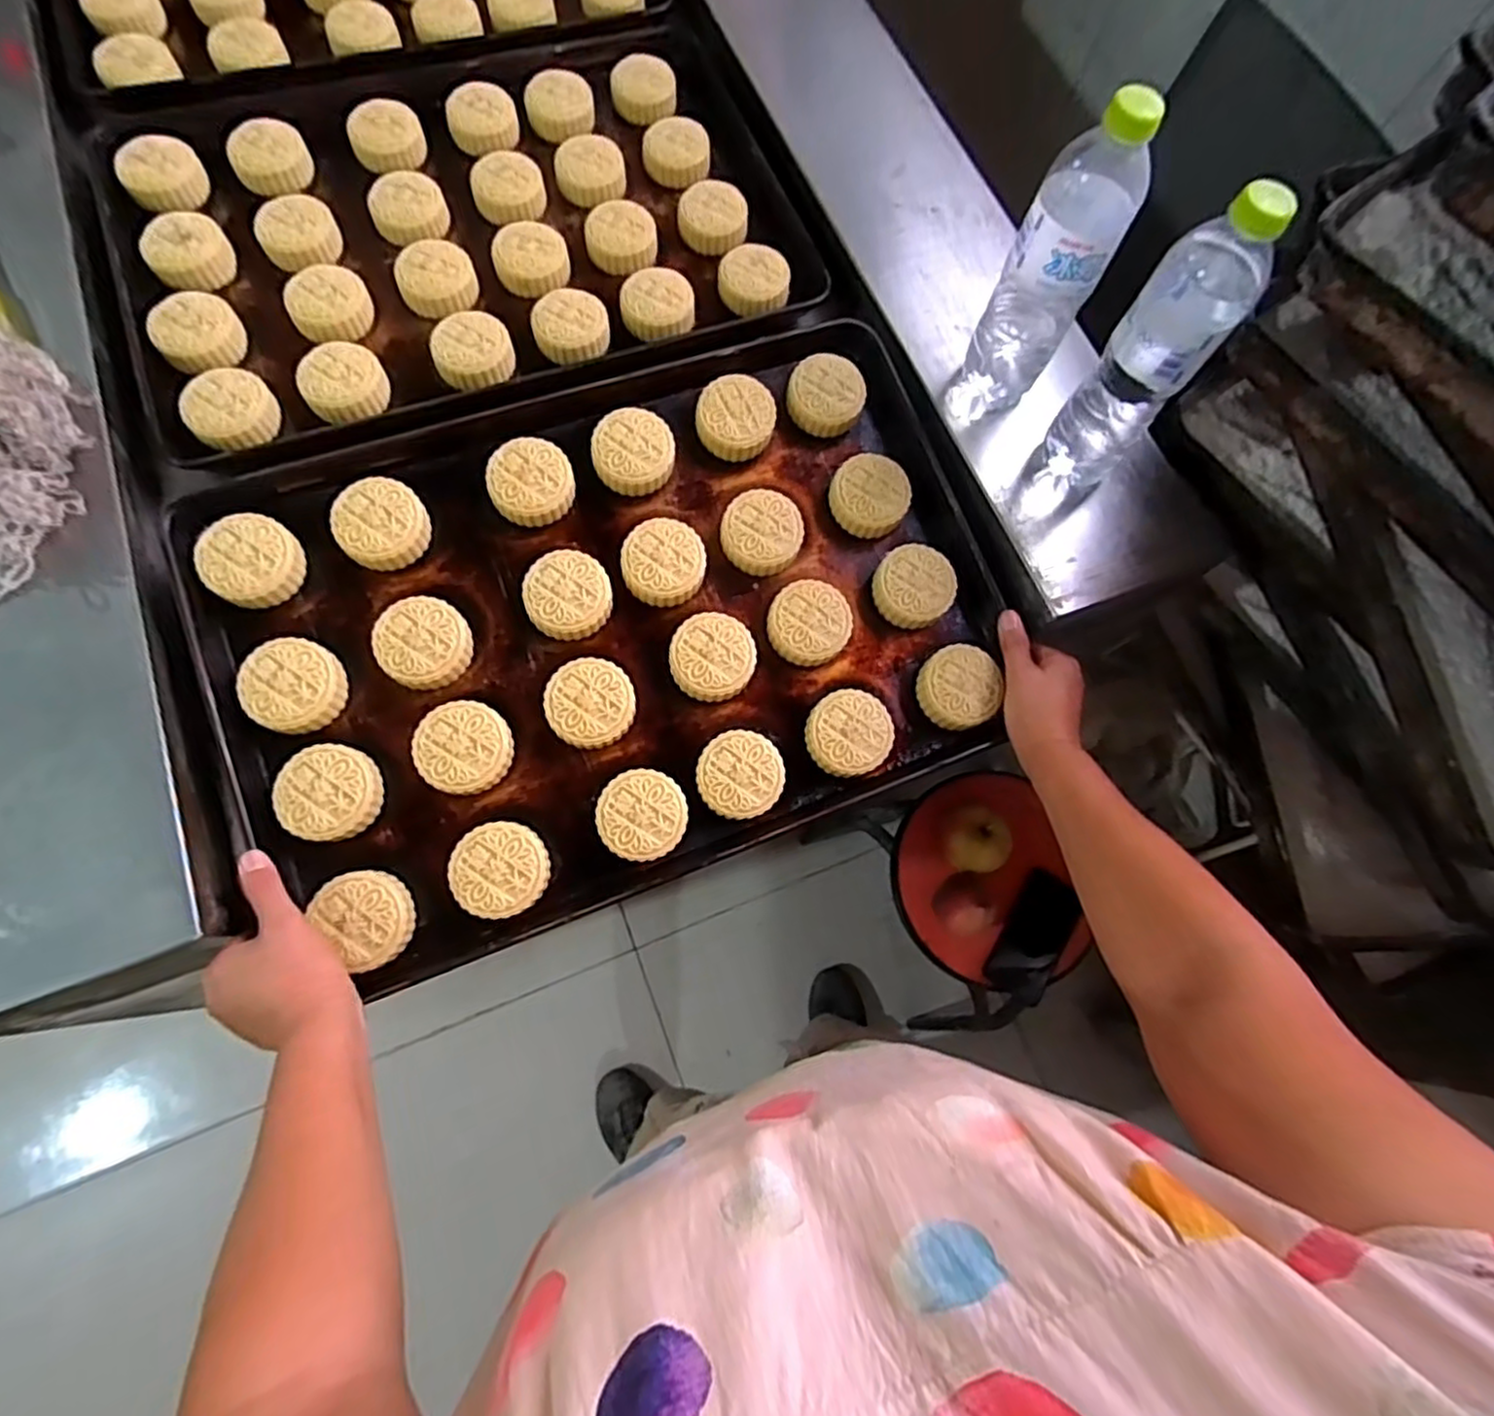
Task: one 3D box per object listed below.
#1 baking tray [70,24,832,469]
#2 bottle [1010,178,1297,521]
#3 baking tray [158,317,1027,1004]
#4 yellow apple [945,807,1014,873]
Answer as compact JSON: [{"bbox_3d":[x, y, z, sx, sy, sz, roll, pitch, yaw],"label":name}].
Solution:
[{"bbox_3d":[-0.273,-0.472,0.685,0.592,0.044,0.423,-21,76,-11],"label":"baking tray"},{"bbox_3d":[0.278,-0.233,0.520,0.073,0.254,0.059,30,67,11],"label":"bottle"},{"bbox_3d":[-0.092,-0.070,0.571,0.590,0.035,0.394,-20,82,-11],"label":"baking tray"},{"bbox_3d":[0.296,0.171,0.917,0.081,0.064,0.077,1,65,-3],"label":"yellow apple"}]

